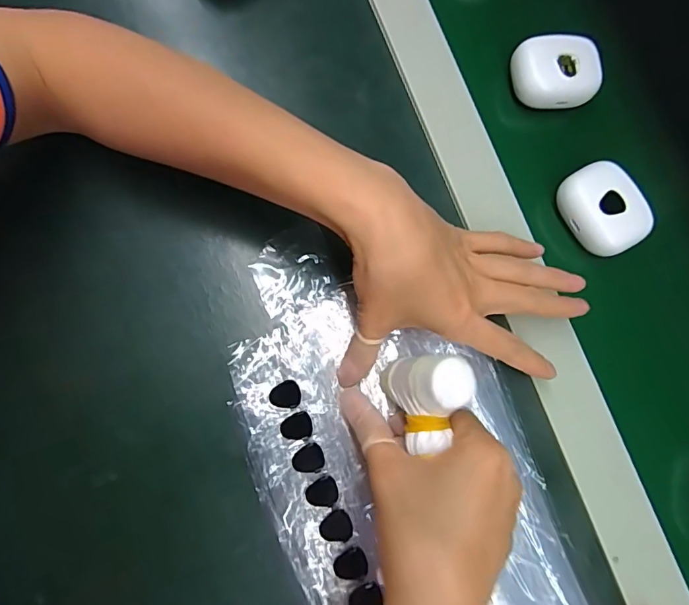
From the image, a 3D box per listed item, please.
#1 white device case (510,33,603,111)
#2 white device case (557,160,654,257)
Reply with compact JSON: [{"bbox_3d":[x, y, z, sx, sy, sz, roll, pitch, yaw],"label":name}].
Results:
[{"bbox_3d":[0.145,-0.159,0.312,0.058,0.019,0.043,-7,81,-8],"label":"white device case"},{"bbox_3d":[0.169,-0.061,0.295,0.044,0.018,0.057,-24,84,-11],"label":"white device case"}]

